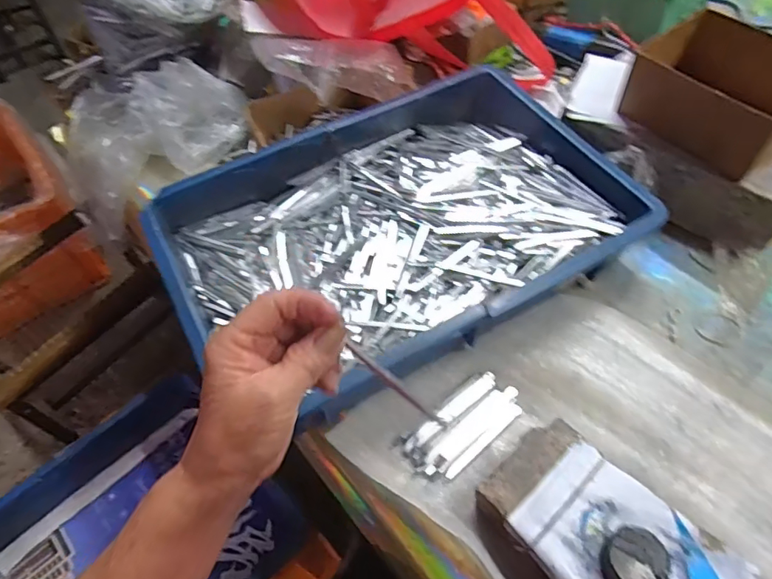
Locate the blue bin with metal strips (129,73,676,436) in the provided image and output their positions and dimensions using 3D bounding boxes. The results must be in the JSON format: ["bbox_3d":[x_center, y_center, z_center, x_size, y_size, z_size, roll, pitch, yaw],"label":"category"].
[{"bbox_3d":[0.014,-0.063,0.531,0.438,0.067,0.287,-26,59,-14],"label":"blue bin with metal strips"}]

